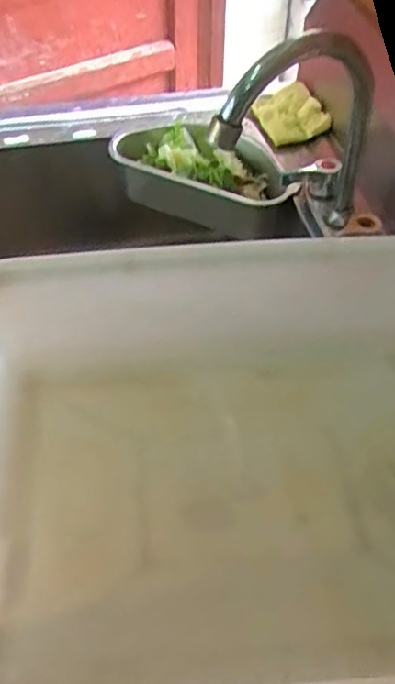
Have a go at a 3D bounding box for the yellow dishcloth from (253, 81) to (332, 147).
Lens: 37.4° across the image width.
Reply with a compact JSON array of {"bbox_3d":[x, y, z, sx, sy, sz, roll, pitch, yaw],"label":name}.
[{"bbox_3d":[0.112,-0.290,0.731,0.080,0.032,0.093,-15,53,-12],"label":"yellow dishcloth"}]

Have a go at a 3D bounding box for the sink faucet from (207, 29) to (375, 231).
[{"bbox_3d":[0.093,-0.158,0.503,0.061,0.188,0.168,35,59,25],"label":"sink faucet"}]

